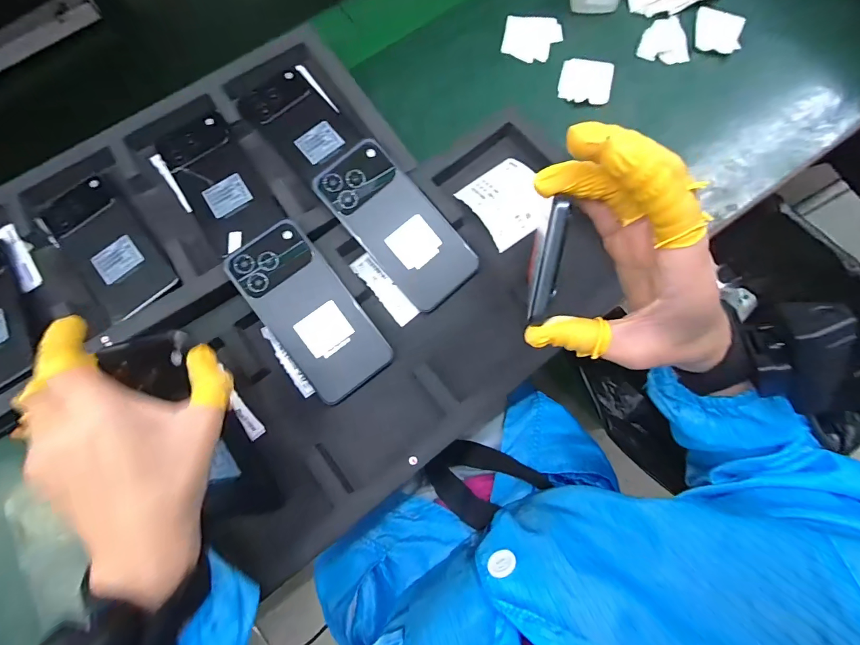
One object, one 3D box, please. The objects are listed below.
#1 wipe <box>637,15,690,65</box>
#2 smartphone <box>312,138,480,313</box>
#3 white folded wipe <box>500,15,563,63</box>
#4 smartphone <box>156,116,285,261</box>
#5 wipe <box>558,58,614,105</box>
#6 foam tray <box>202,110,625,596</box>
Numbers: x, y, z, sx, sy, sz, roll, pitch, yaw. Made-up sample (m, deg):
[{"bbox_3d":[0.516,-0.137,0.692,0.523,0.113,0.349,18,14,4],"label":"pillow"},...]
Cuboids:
[{"bbox_3d":[0.270,-0.320,0.440,0.054,0.014,0.049,16,78,6],"label":"wipe"},{"bbox_3d":[-0.030,-0.091,0.365,0.075,0.011,0.159,-42,94,-10],"label":"smartphone"},{"bbox_3d":[0.120,-0.332,0.452,0.065,0.004,0.060,10,81,5],"label":"white folded wipe"},{"bbox_3d":[-0.219,-0.146,0.400,0.076,0.012,0.154,-34,78,-6],"label":"smartphone"},{"bbox_3d":[0.174,-0.268,0.431,0.055,0.006,0.055,13,77,5],"label":"wipe"},{"bbox_3d":[-0.018,-0.011,0.337,0.467,0.046,0.222,-36,79,-9],"label":"foam tray"}]

